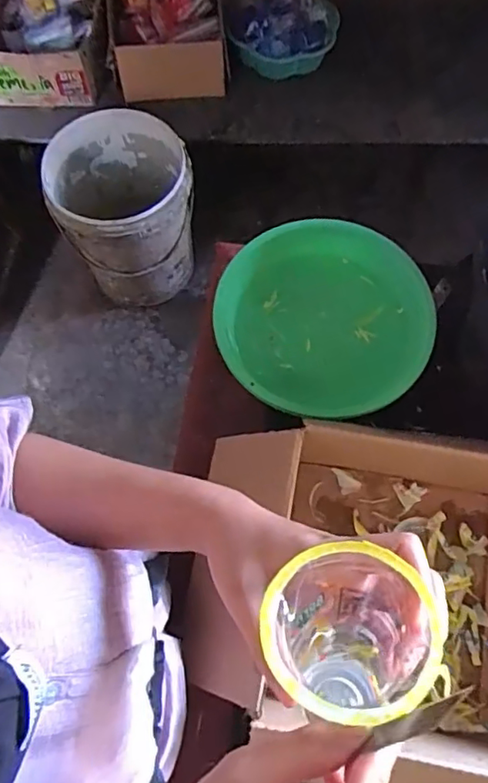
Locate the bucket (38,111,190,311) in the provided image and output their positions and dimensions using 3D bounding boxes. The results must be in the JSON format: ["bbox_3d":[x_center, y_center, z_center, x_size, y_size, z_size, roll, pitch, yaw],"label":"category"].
[{"bbox_3d":[-0.271,-0.420,1.346,0.304,0.349,0.302,-7,70,0],"label":"bucket"}]

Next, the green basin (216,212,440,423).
[{"bbox_3d":[0.090,-0.078,0.618,0.231,0.053,0.226,-1,71,2],"label":"green basin"}]

